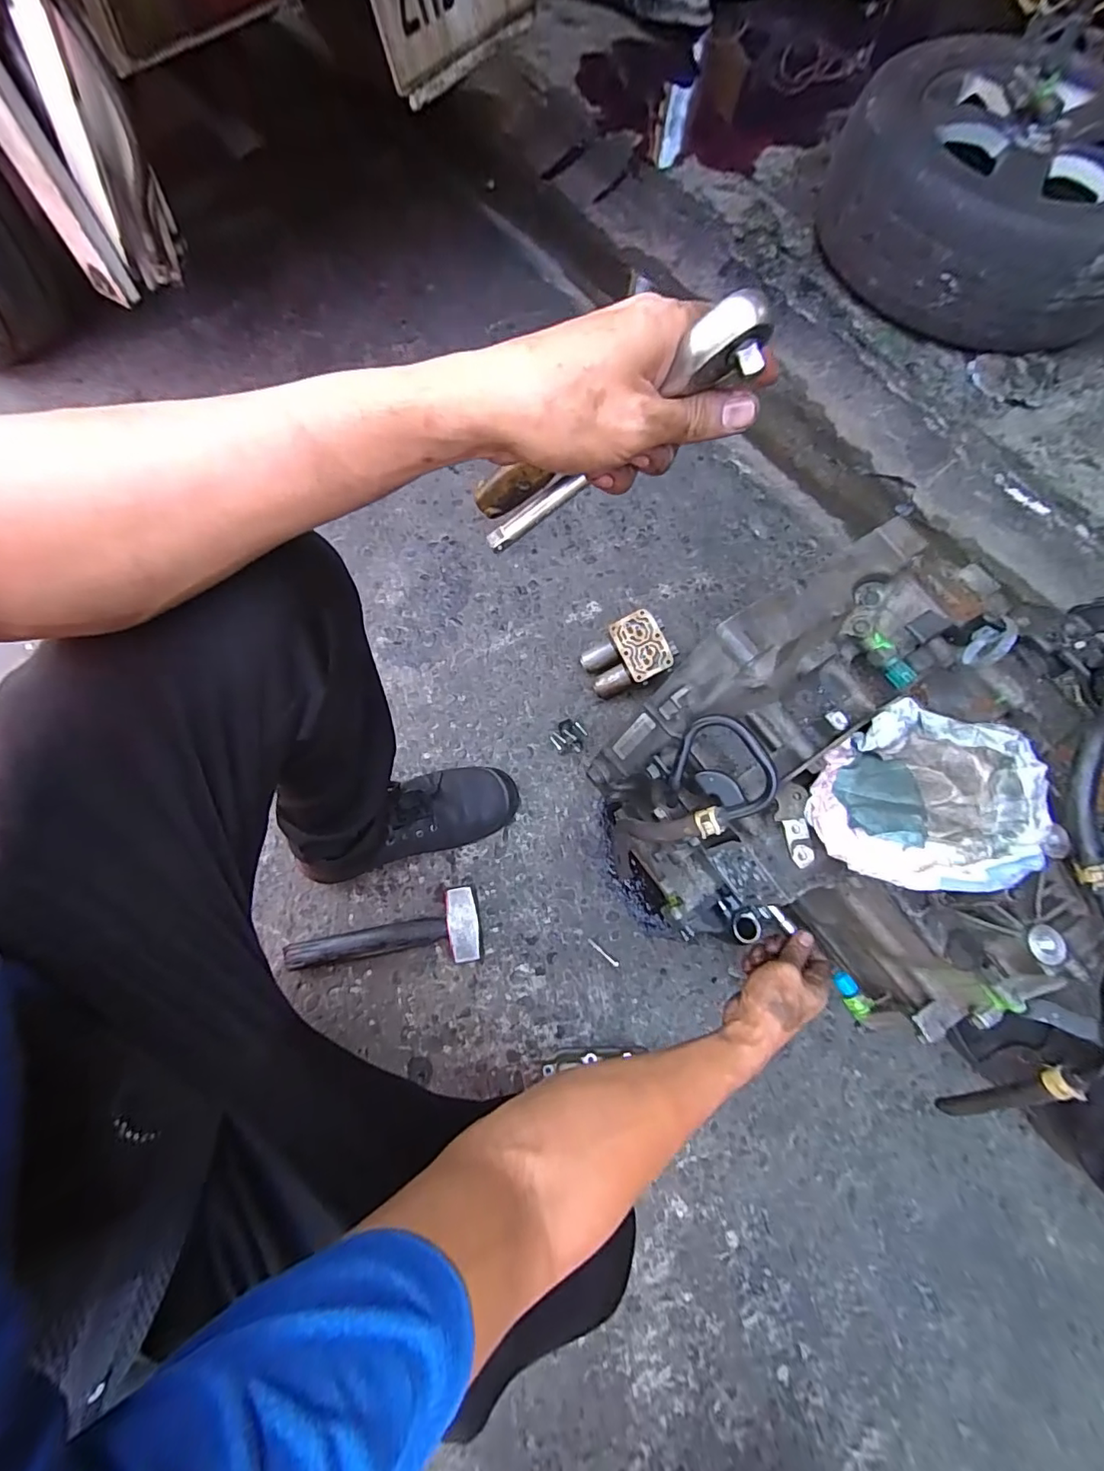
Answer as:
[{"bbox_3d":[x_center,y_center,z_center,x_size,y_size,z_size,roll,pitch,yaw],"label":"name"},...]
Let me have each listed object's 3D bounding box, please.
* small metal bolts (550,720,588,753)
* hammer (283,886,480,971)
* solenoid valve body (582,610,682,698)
[{"bbox_3d":[0.025,0.001,0.790,0.050,0.008,0.047,12,71,1],"label":"small metal bolts"},{"bbox_3d":[-0.215,0.263,0.679,0.240,0.034,0.085,-8,72,-6],"label":"hammer"},{"bbox_3d":[0.116,-0.120,0.804,0.131,0.045,0.094,-32,76,19],"label":"solenoid valve body"}]

